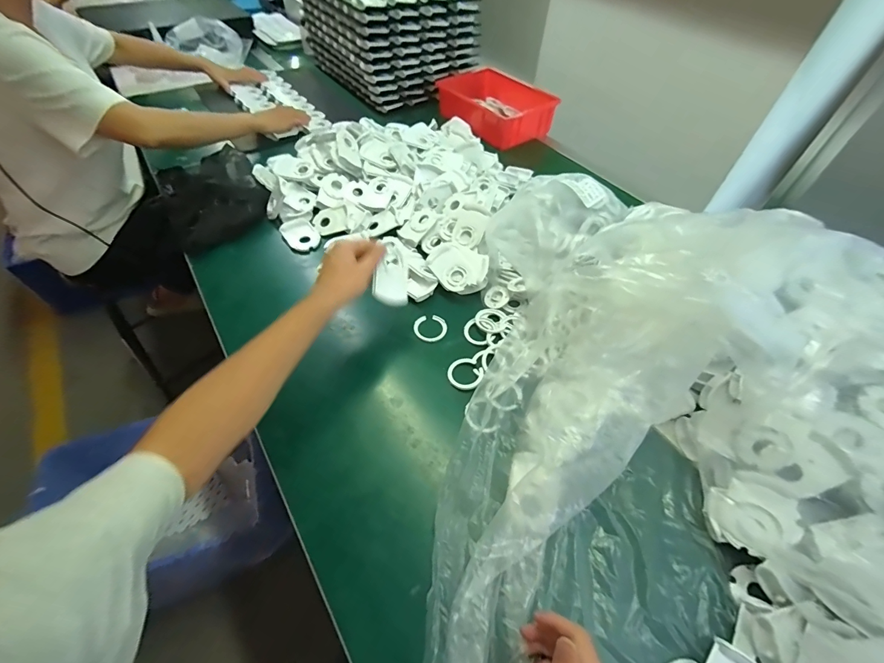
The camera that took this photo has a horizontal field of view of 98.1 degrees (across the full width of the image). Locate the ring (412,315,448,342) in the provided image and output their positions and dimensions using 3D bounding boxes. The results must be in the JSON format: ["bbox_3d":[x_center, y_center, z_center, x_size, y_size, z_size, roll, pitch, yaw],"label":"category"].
[{"bbox_3d":[-0.019,-0.007,0.619,0.054,0.004,0.051,2,51,-2],"label":"ring"}]

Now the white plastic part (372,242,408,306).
[{"bbox_3d":[-0.076,-0.083,0.559,0.058,0.088,0.011,-3,2,-42],"label":"white plastic part"}]

